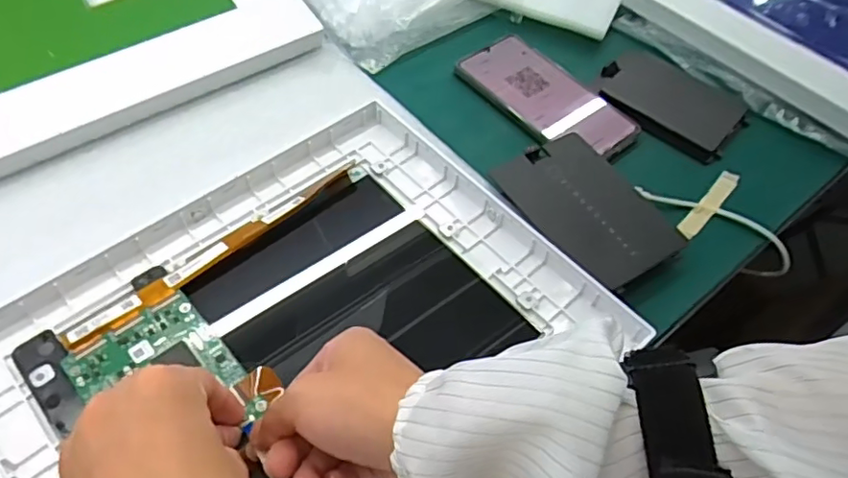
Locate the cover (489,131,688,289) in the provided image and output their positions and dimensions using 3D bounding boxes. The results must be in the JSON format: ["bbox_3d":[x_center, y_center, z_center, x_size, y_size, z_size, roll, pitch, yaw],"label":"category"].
[{"bbox_3d":[0.112,-0.022,0.411,0.088,0.012,0.117,-25,59,-21],"label":"cover"}]

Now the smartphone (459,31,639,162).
[{"bbox_3d":[0.097,-0.116,0.479,0.076,0.011,0.145,-29,61,-23],"label":"smartphone"}]

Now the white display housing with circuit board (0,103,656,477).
[{"bbox_3d":[-0.063,0.059,0.342,0.303,0.022,0.250,-35,63,-26],"label":"white display housing with circuit board"}]

